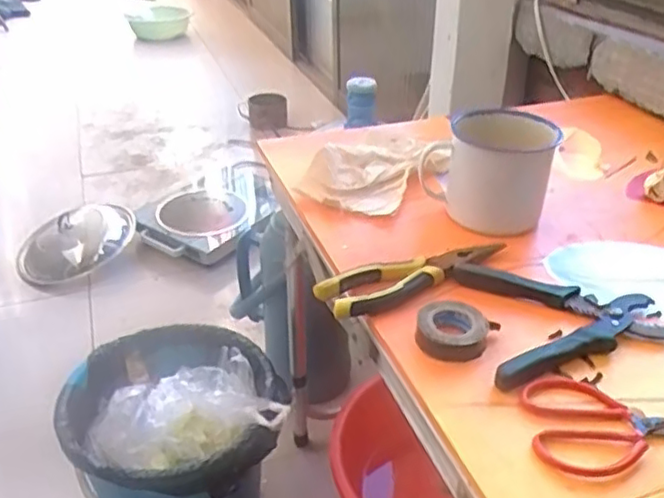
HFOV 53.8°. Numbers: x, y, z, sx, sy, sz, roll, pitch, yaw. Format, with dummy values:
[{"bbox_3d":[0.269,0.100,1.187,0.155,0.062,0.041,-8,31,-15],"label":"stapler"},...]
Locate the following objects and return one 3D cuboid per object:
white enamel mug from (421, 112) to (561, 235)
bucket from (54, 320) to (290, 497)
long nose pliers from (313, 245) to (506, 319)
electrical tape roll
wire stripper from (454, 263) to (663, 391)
[{"bbox_3d":[0.157,-0.081,0.674,0.129,0.106,0.089,5,34,8],"label":"white enamel mug"},{"bbox_3d":[-0.211,0.293,0.946,0.282,0.270,0.264,0,34,0],"label":"bucket"},{"bbox_3d":[0.074,0.023,0.577,0.180,0.015,0.049,-13,36,-19],"label":"long nose pliers"},{"bbox_3d":[0.097,0.064,0.516,0.054,0.021,0.054,0,34,0],"label":"electrical tape roll"},{"bbox_3d":[0.190,0.057,0.530,0.150,0.015,0.137,-2,34,-3],"label":"wire stripper"}]

